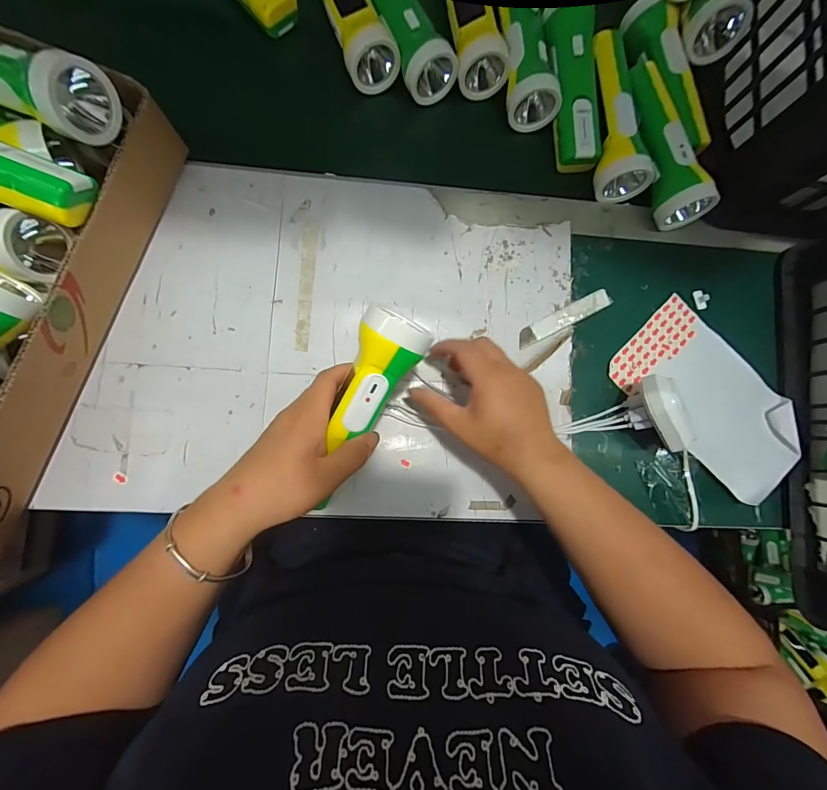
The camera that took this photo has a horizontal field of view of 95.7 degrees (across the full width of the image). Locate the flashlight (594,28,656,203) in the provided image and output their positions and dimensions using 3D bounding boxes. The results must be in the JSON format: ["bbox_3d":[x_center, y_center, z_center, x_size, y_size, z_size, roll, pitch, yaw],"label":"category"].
[{"bbox_3d":[0.211,-0.291,0.391,0.051,0.044,0.161,-6,85,-6],"label":"flashlight"}]

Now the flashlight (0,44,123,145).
[{"bbox_3d":[-0.309,-0.240,0.271,0.165,0.044,0.051,22,83,-2],"label":"flashlight"}]

